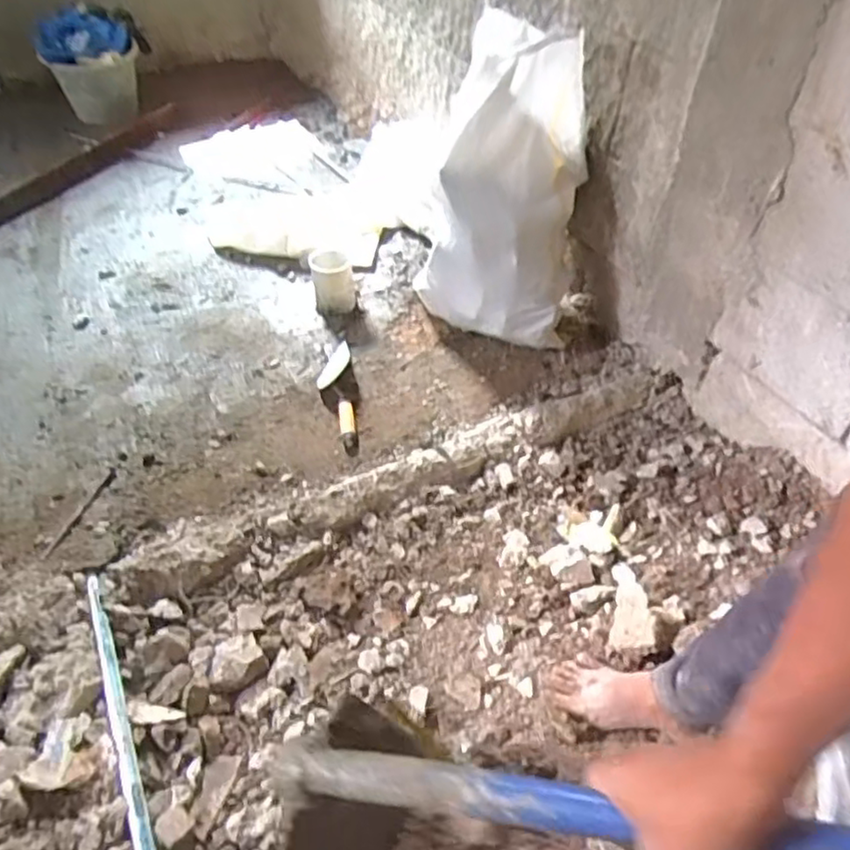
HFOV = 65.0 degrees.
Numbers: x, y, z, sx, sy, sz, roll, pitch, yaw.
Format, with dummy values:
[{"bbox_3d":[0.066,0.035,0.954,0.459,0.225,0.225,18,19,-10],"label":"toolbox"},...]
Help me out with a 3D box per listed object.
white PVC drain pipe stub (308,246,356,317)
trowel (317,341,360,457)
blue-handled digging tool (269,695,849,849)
[{"bbox_3d":[-0.201,-0.317,1.461,0.093,0.125,0.097,-4,48,-7],"label":"white PVC drain pipe stub"},{"bbox_3d":[-0.163,-0.061,1.295,0.074,0.033,0.276,-9,49,-11],"label":"trowel"},{"bbox_3d":[0.184,0.308,0.485,0.641,0.237,0.155,-16,42,31],"label":"blue-handled digging tool"}]

